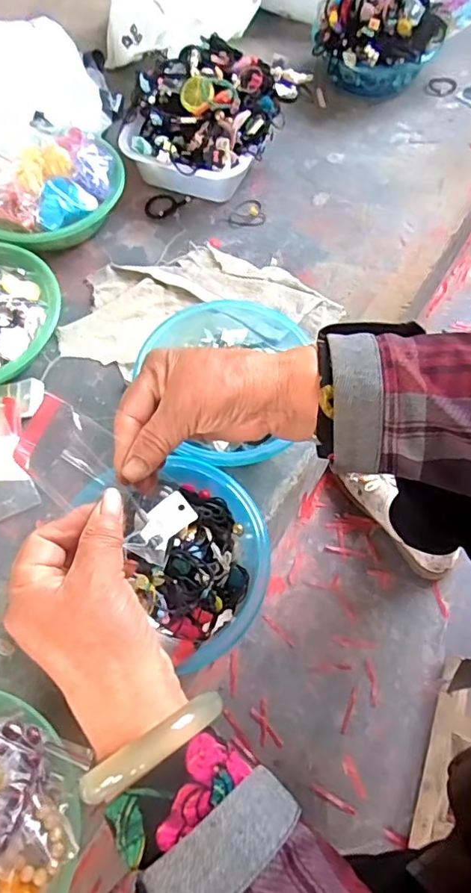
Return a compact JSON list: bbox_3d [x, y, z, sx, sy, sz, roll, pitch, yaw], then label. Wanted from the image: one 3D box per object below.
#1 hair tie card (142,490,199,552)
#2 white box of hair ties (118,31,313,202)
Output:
[{"bbox_3d":[-0.074,0.080,0.583,0.061,0.008,0.041,-44,68,-13],"label":"hair tie card"},{"bbox_3d":[-0.043,-0.526,0.869,0.229,0.135,0.270,30,69,15],"label":"white box of hair ties"}]

